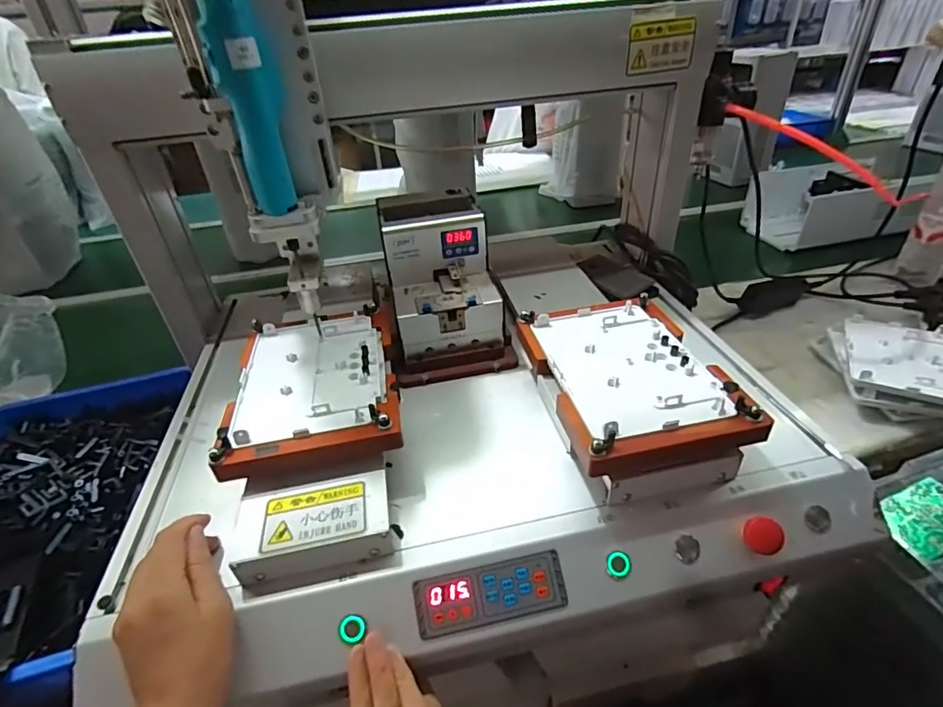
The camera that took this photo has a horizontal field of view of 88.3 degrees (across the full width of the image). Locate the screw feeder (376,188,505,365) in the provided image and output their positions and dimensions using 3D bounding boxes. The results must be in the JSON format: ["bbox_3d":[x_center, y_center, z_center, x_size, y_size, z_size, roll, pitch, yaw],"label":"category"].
[{"bbox_3d":[-0.043,-0.097,0.611,0.131,0.166,0.185,-9,36,-7],"label":"screw feeder"}]

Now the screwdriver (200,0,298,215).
[{"bbox_3d":[-0.178,-0.204,0.406,0.049,0.160,0.035,-12,36,-11],"label":"screwdriver"}]

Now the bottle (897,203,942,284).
[{"bbox_3d":[0.826,-0.220,0.855,0.051,0.193,0.068,-15,37,-14],"label":"bottle"}]

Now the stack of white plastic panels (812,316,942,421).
[{"bbox_3d":[0.619,0.020,0.704,0.162,0.056,0.199,6,37,14],"label":"stack of white plastic panels"}]

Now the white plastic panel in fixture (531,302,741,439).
[{"bbox_3d":[0.146,0.007,0.469,0.131,0.009,0.181,-10,36,-7],"label":"white plastic panel in fixture"}]

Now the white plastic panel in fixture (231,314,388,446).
[{"bbox_3d":[-0.161,0.018,0.496,0.140,0.012,0.181,-10,36,-7],"label":"white plastic panel in fixture"}]

